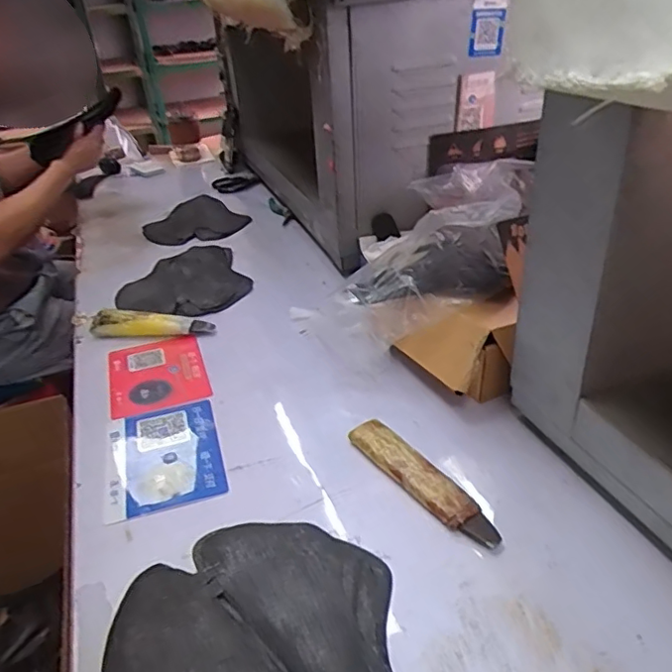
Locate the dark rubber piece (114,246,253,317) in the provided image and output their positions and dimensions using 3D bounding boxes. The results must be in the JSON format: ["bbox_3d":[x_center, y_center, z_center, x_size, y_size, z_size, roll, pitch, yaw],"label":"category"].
[{"bbox_3d":[-0.258,-0.092,0.961,0.203,0.019,0.252,-16,33,-18],"label":"dark rubber piece"}]

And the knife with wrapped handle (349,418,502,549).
[{"bbox_3d":[0.082,0.139,0.558,0.037,0.019,0.184,-23,36,-27],"label":"knife with wrapped handle"}]

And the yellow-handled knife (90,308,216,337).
[{"bbox_3d":[-0.262,-0.016,0.819,0.170,0.037,0.032,-1,32,6],"label":"yellow-handled knife"}]

